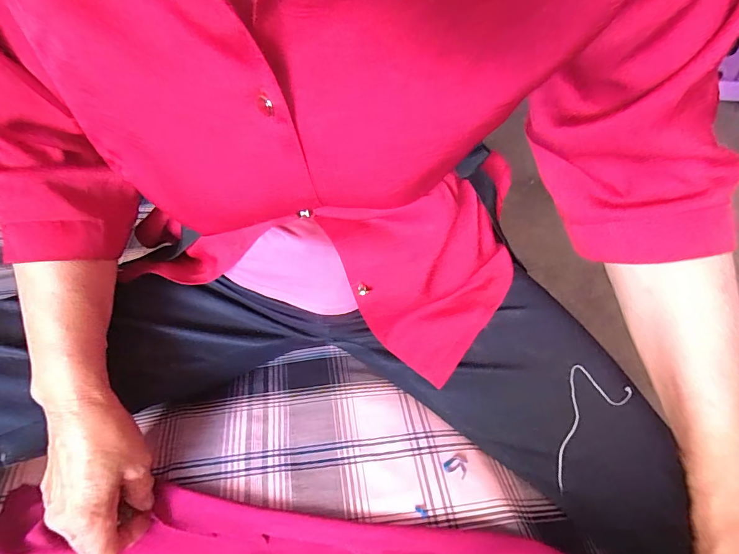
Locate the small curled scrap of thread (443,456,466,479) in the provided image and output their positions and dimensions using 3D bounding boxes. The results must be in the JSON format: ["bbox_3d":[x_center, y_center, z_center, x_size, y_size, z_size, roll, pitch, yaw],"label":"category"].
[{"bbox_3d":[0.081,0.177,0.372,0.020,0.004,0.019,12,48,16],"label":"small curled scrap of thread"}]

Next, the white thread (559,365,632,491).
[{"bbox_3d":[0.188,0.127,0.356,0.057,0.010,0.115,45,78,1],"label":"white thread"}]

